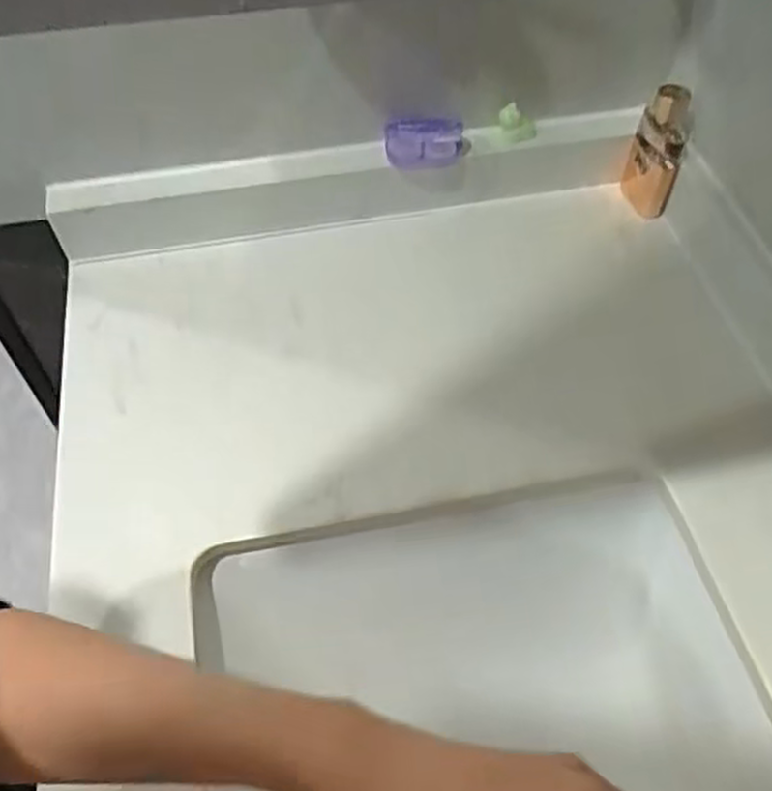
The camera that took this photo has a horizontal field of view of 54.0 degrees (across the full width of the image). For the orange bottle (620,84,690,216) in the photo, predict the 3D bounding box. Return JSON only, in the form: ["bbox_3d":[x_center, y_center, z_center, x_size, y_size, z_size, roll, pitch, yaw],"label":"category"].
[{"bbox_3d":[0.218,-0.199,0.611,0.032,0.097,0.048,-4,53,-5],"label":"orange bottle"}]

